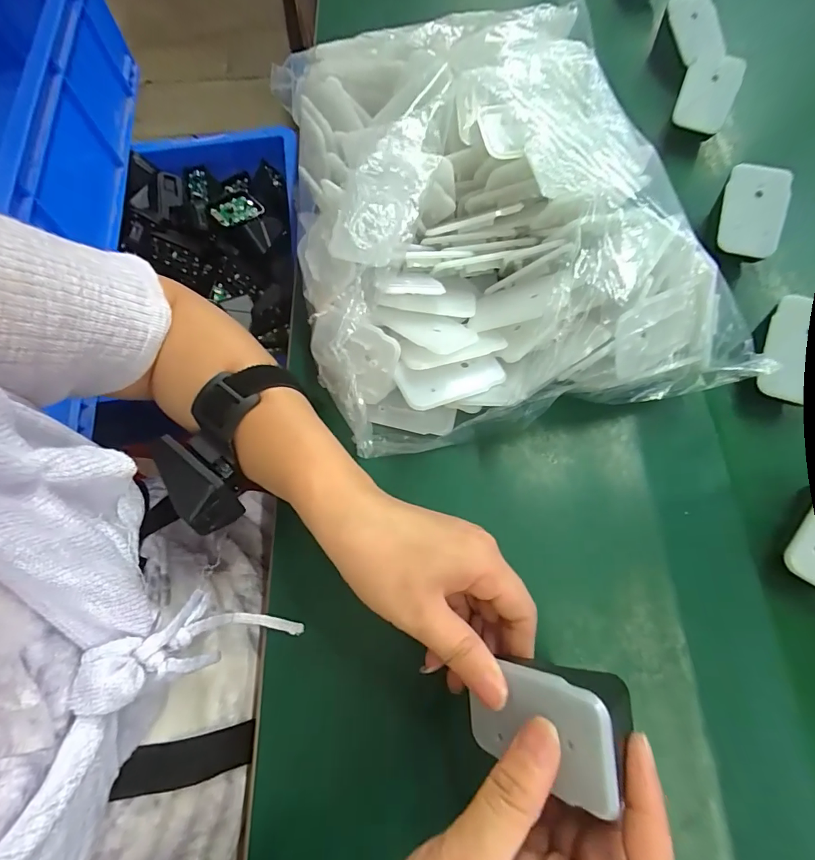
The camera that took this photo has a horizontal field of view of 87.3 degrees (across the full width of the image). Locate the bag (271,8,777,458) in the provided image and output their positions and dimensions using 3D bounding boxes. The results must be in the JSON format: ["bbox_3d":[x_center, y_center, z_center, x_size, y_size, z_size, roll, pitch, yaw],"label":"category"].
[{"bbox_3d":[0.054,-0.146,0.293,0.262,0.112,0.279,-9,70,0],"label":"bag"}]

